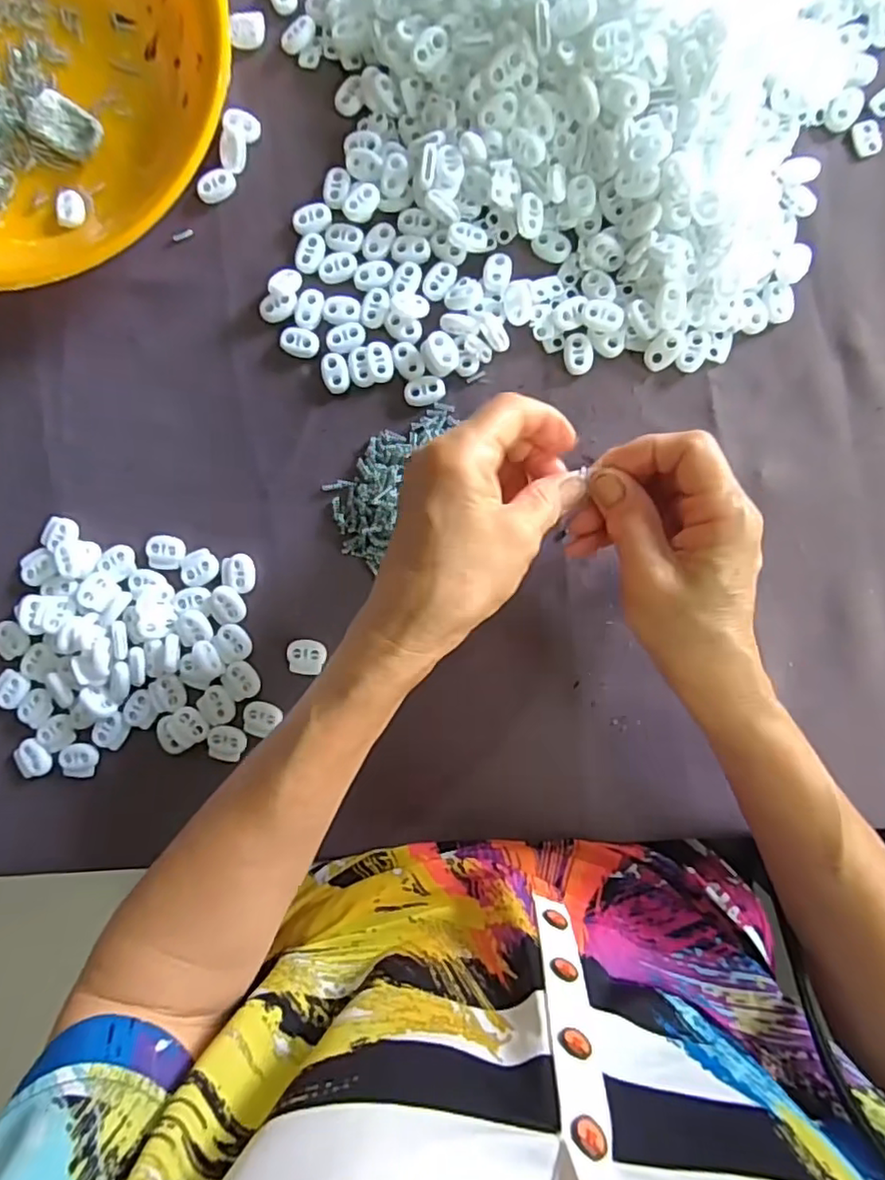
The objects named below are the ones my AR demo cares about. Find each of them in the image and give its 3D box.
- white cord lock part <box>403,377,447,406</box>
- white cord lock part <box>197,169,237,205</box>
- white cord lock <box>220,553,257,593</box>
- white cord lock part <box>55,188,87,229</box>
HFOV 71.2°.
[{"bbox_3d":[-0.010,-0.112,0.346,0.022,0.004,0.016,-20,87,4],"label":"white cord lock part"},{"bbox_3d":[-0.130,-0.233,0.356,0.023,0.006,0.014,-34,86,3],"label":"white cord lock part"},{"bbox_3d":[-0.117,-0.010,0.353,0.019,0.004,0.022,1,89,5],"label":"white cord lock"},{"bbox_3d":[-0.215,-0.221,0.357,0.016,0.008,0.022,5,89,5],"label":"white cord lock part"}]

